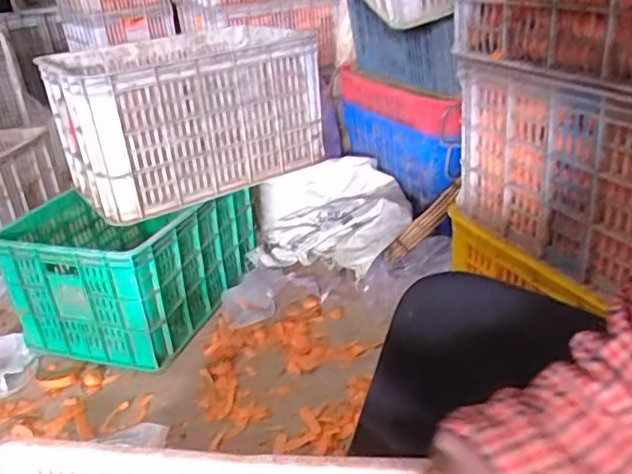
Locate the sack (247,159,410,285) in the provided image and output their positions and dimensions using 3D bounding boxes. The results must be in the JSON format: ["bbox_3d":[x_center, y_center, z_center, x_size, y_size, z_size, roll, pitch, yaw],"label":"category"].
[{"bbox_3d":[0.030,-0.041,1.453,0.375,0.157,0.409,-2,27,7],"label":"sack"}]

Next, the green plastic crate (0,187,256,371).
[{"bbox_3d":[-0.388,0.033,1.293,0.360,0.246,0.449,5,28,21],"label":"green plastic crate"}]

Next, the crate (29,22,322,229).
[{"bbox_3d":[-0.287,-0.275,1.301,0.497,0.267,0.360,-21,30,-28],"label":"crate"}]

